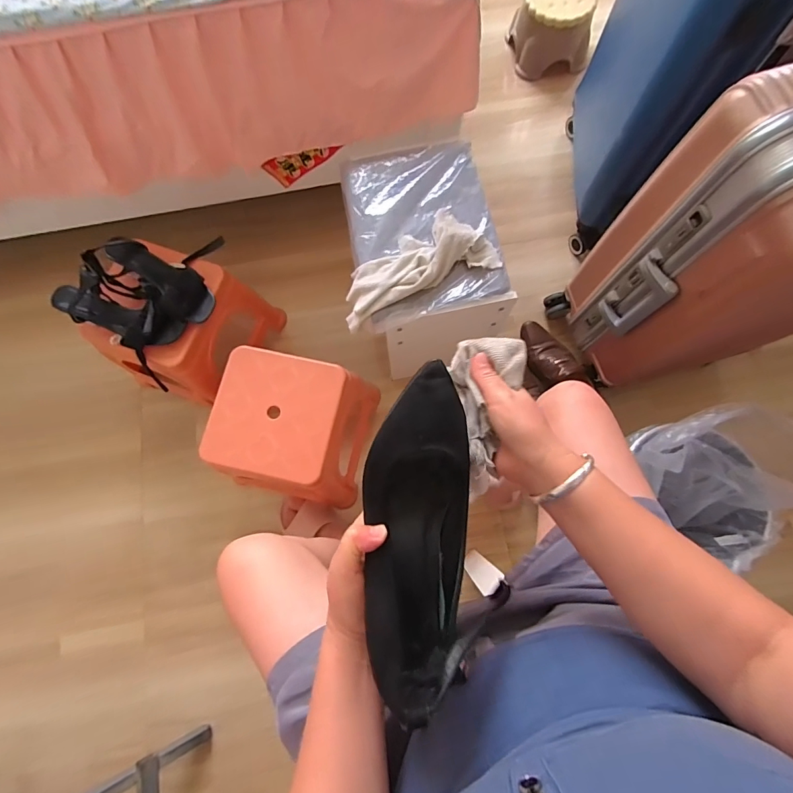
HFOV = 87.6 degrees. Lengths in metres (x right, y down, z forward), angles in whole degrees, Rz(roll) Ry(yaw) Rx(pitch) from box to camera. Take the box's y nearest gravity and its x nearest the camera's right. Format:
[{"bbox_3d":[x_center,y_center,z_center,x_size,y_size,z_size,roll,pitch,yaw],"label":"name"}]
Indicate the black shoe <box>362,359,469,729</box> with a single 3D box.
[{"bbox_3d":[0.014,0.089,0.298,0.078,0.066,0.221,3,74,2],"label":"black shoe"}]

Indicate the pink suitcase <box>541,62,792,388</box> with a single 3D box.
[{"bbox_3d":[0.570,-0.229,0.675,0.394,0.554,0.241,-10,77,-1],"label":"pink suitcase"}]

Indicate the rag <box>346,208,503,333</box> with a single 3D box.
[{"bbox_3d":[0.026,-0.219,0.677,0.269,0.061,0.126,-25,77,-4],"label":"rag"}]

